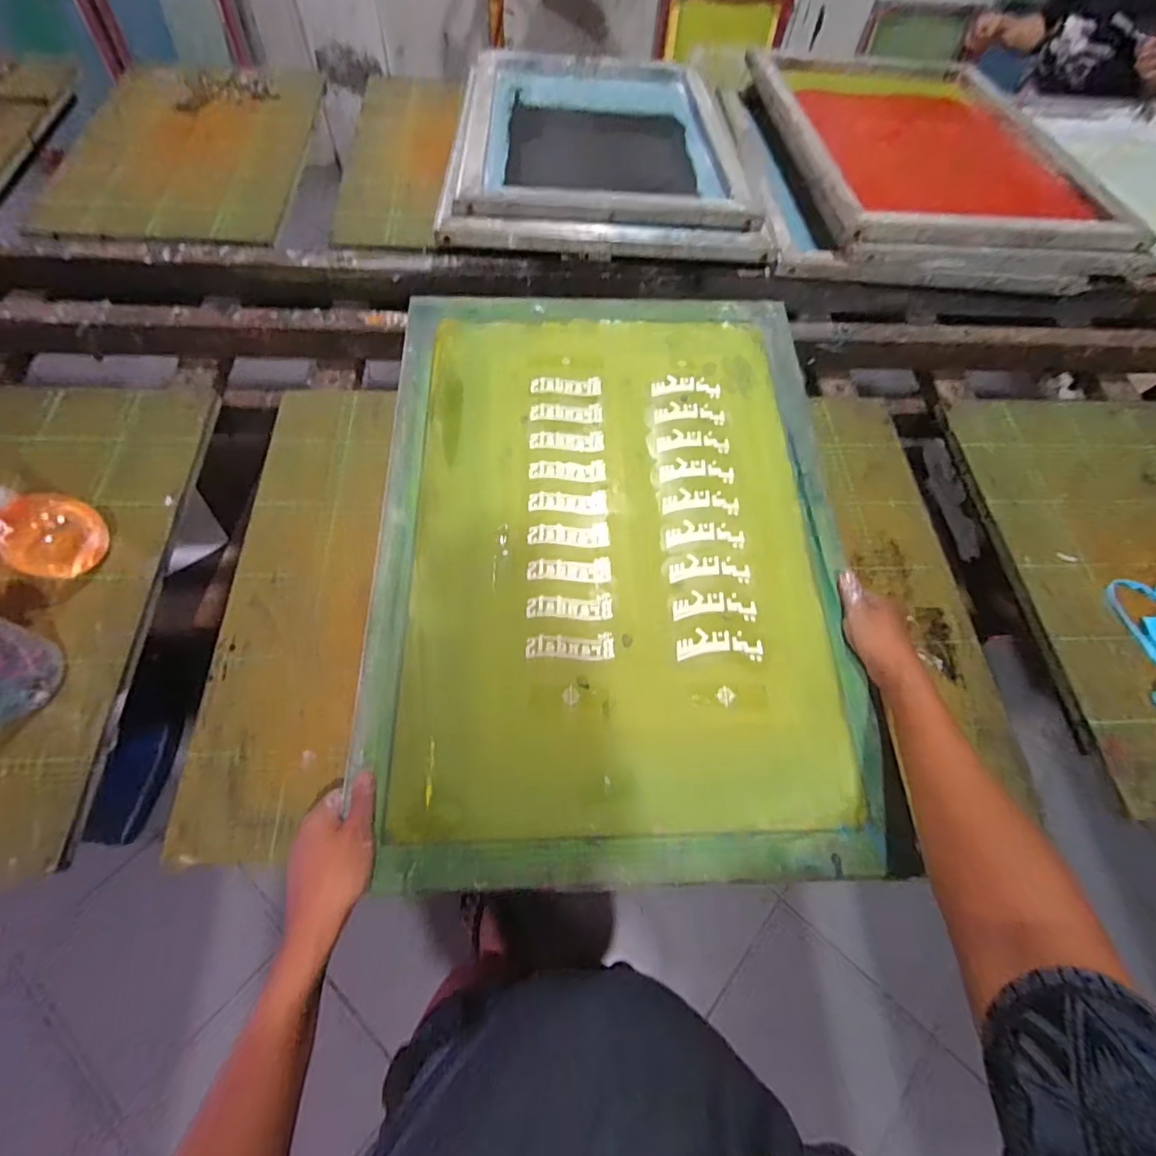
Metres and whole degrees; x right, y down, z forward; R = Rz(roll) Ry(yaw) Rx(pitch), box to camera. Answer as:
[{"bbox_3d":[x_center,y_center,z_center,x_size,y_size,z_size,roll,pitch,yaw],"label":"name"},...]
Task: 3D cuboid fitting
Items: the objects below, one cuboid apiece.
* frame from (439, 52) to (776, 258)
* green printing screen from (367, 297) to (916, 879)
[{"bbox_3d":[0.043,-0.798,1.014,0.495,0.057,0.699,2,58,-5],"label":"frame"},{"bbox_3d":[0.037,-0.056,0.624,0.491,0.032,0.692,0,64,-3],"label":"green printing screen"}]

